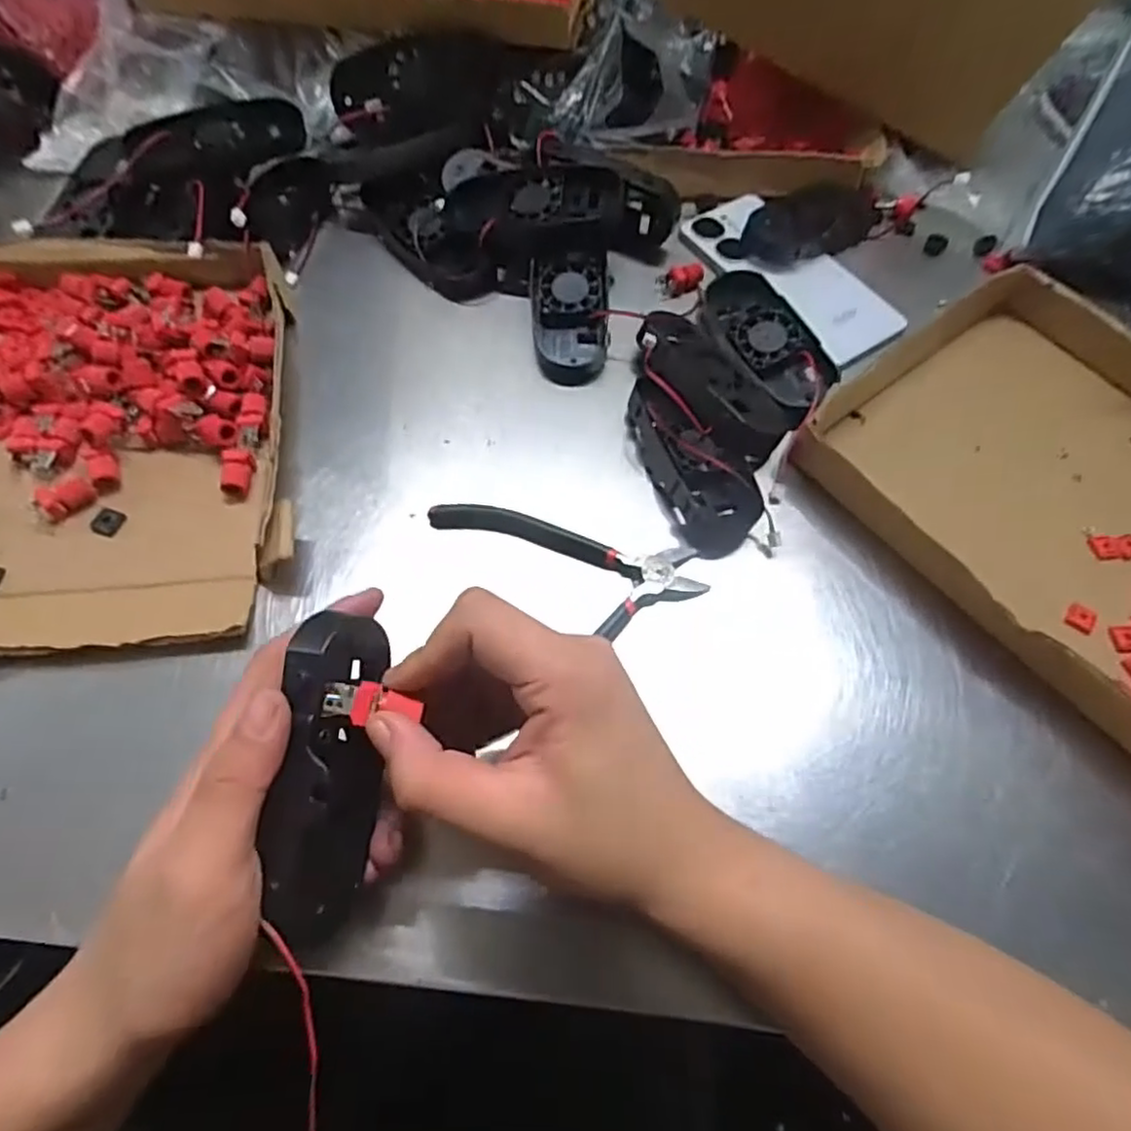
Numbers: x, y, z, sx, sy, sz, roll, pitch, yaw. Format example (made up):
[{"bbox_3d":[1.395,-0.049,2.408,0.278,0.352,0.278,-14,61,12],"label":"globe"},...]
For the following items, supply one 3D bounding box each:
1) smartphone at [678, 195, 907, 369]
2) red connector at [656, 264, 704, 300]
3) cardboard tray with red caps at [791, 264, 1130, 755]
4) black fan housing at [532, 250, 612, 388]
[{"bbox_3d":[0.153,-0.201,0.466,0.075,0.009,0.165,-31,68,-17],"label":"smartphone"},{"bbox_3d":[0.079,-0.196,0.466,0.030,0.019,0.012,6,62,0],"label":"red connector"},{"bbox_3d":[0.312,-0.024,0.369,0.237,0.038,0.320,-32,68,-17],"label":"cardboard tray with red caps"},{"bbox_3d":[0.004,-0.162,0.438,0.049,0.030,0.084,-1,63,-3],"label":"black fan housing"}]

